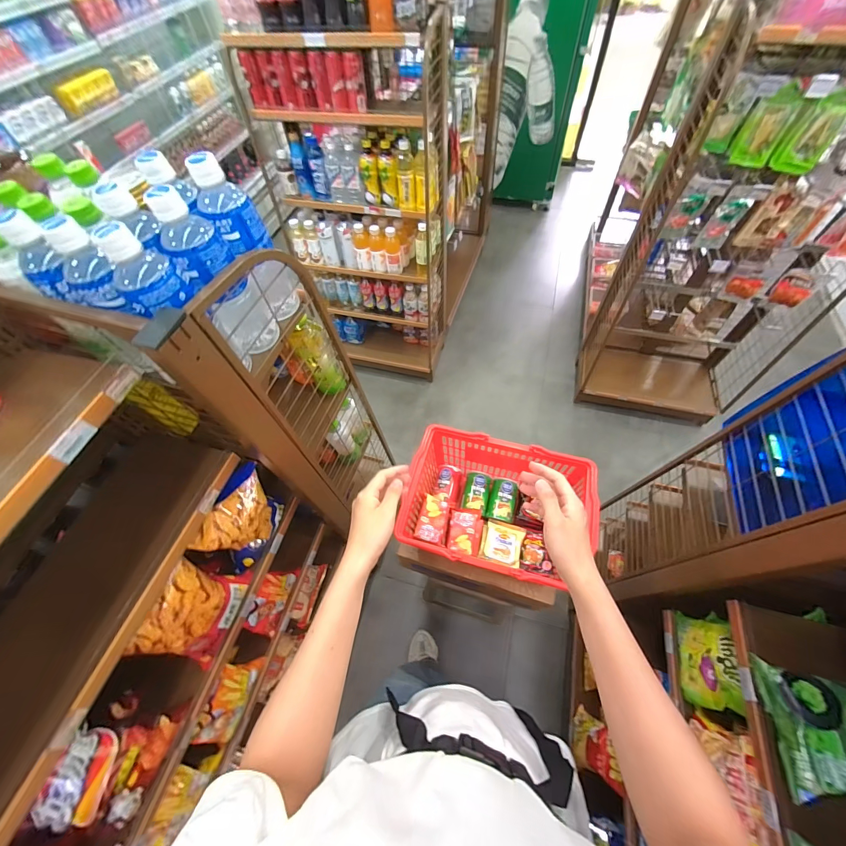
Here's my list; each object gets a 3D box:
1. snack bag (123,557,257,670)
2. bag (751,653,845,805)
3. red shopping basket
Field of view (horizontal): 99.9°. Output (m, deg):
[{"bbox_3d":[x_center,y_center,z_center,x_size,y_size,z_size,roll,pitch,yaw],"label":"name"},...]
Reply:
[{"bbox_3d":[-0.384,0.325,0.611,0.060,0.169,0.157,14,61,10],"label":"snack bag"},{"bbox_3d":[0.607,0.442,0.502,0.187,0.048,0.157,5,60,5],"label":"bag"},{"bbox_3d":[0.169,0.208,0.853,0.402,0.182,0.294,12,61,9],"label":"red shopping basket"}]

